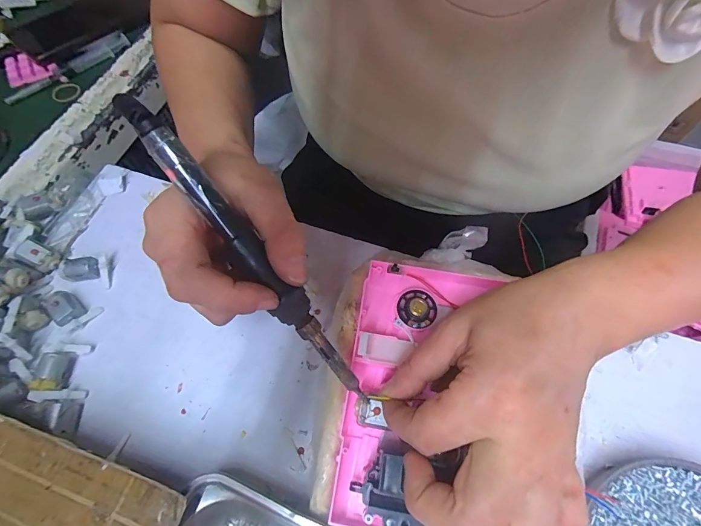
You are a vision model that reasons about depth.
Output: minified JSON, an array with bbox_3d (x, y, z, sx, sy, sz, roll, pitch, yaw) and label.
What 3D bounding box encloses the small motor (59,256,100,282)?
[{"bbox_3d":[-0.226,0.006,0.290,0.023,0.020,0.015,-12,64,-6],"label":"small motor"}]

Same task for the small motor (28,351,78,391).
[{"bbox_3d":[-0.217,0.079,0.253,0.015,0.019,0.028,-6,63,-3],"label":"small motor"}]

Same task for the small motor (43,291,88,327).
[{"bbox_3d":[-0.228,0.037,0.276,0.025,0.017,0.021,40,70,18],"label":"small motor"}]

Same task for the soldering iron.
[{"bbox_3d":[-0.050,-0.002,0.181,0.018,0.016,0.184,-40,103,-18],"label":"soldering iron"}]

